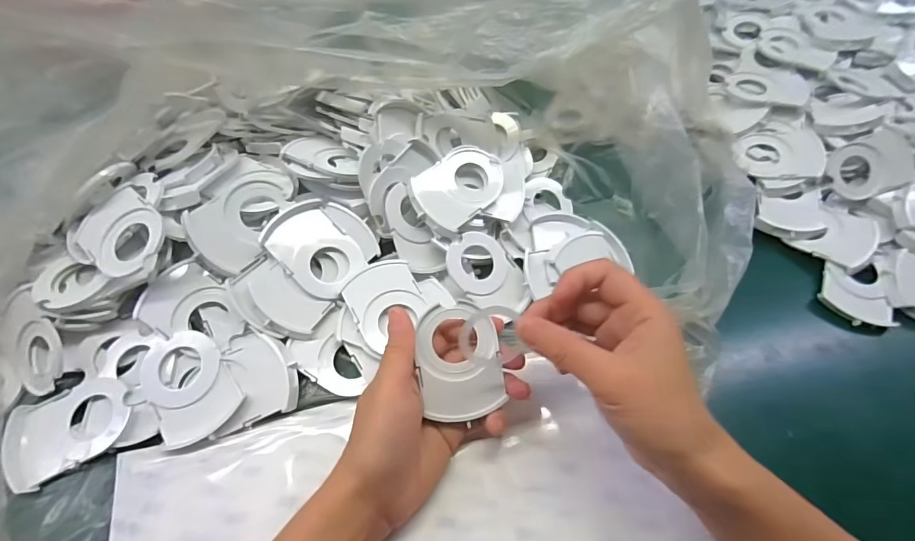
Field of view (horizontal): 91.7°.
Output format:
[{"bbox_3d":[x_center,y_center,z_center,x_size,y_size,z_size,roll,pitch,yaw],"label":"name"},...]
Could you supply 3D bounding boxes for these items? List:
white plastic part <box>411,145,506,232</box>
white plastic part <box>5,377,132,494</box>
[{"bbox_3d":[0.002,-0.071,0.373,0.076,0.008,0.055,-37,83,-14],"label":"white plastic part"},{"bbox_3d":[-0.266,0.107,0.305,0.078,0.010,0.056,-23,60,-16],"label":"white plastic part"}]

